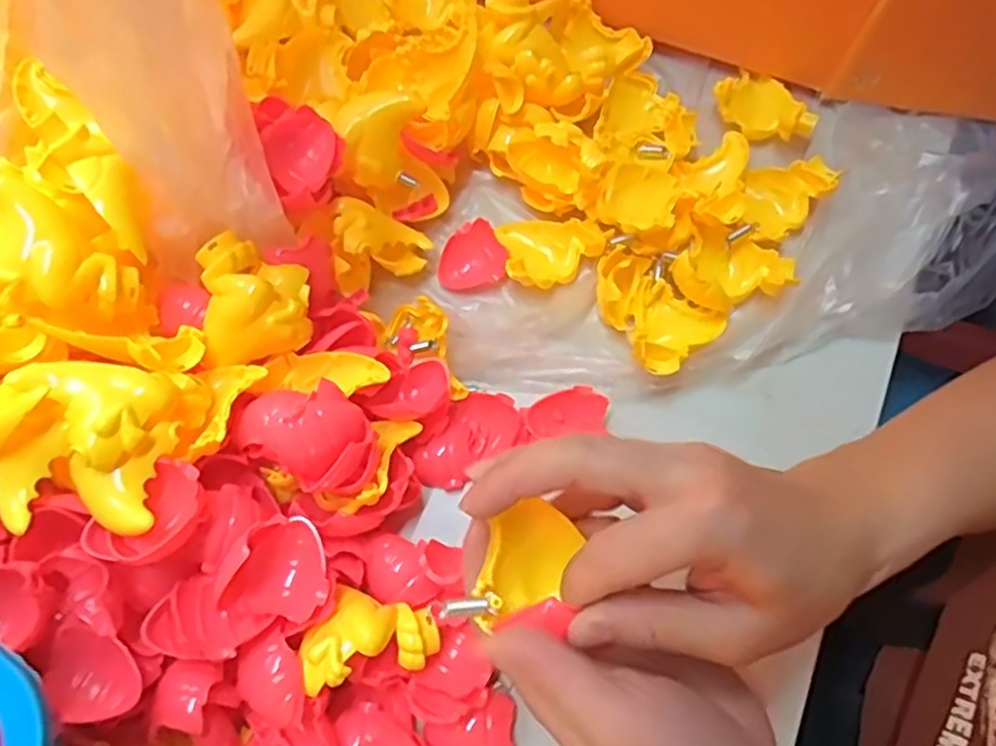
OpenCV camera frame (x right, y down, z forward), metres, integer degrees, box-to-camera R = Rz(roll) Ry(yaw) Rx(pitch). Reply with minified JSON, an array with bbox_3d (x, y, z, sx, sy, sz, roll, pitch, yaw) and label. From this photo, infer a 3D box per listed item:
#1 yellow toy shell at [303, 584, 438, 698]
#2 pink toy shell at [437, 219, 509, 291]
[{"bbox_3d":[-0.061,0.130,0.328,0.056,0.029,0.045,14,72,6],"label":"yellow toy shell"},{"bbox_3d":[-0.017,-0.072,0.429,0.042,0.017,0.038,-8,71,-2],"label":"pink toy shell"}]

